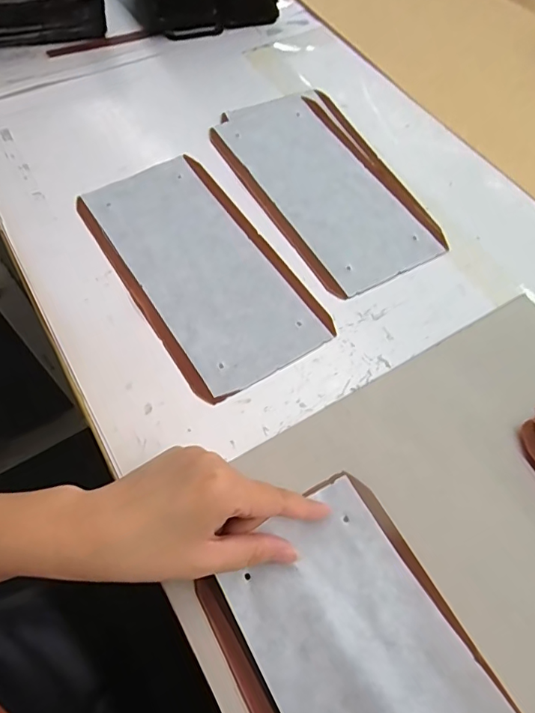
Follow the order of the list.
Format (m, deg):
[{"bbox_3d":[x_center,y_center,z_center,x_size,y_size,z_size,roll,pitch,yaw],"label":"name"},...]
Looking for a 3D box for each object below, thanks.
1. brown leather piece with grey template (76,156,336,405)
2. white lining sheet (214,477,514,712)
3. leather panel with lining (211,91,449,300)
[{"bbox_3d":[-0.060,-0.082,0.432,0.128,0.009,0.246,-29,66,-16],"label":"brown leather piece with grey template"},{"bbox_3d":[0.067,0.188,0.260,0.110,0.039,0.234,-24,54,-14],"label":"white lining sheet"},{"bbox_3d":[0.057,-0.174,0.487,0.135,0.005,0.255,-26,65,-15],"label":"leather panel with lining"}]

